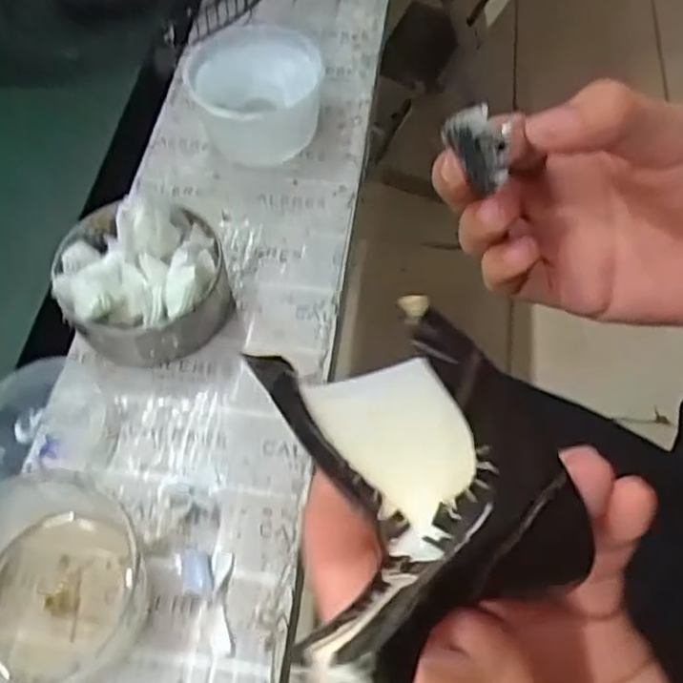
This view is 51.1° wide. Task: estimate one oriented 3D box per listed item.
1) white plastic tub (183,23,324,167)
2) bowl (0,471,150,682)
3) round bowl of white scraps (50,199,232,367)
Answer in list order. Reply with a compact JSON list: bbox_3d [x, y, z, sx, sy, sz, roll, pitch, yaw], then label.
[{"bbox_3d":[-0.072,-0.206,0.614,0.112,0.061,0.096,-4,58,-2],"label":"white plastic tub"},{"bbox_3d":[-0.176,0.136,0.418,0.107,0.061,0.115,0,58,1],"label":"bowl"},{"bbox_3d":[-0.145,-0.050,0.517,0.113,0.086,0.121,0,58,1],"label":"round bowl of white scraps"}]

